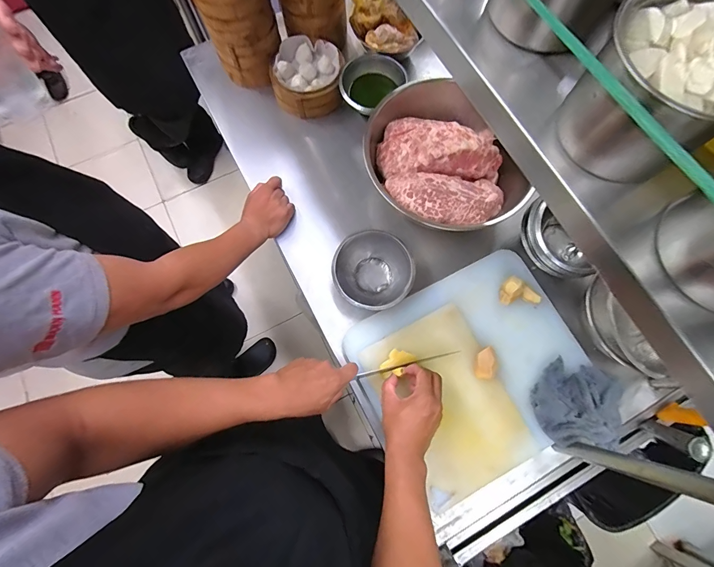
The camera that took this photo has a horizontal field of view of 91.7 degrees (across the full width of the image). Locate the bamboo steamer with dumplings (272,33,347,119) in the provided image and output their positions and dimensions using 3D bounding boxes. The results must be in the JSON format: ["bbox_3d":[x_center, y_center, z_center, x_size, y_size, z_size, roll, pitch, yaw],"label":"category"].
[{"bbox_3d":[-0.110,-0.472,0.799,0.151,0.082,0.170,3,75,1],"label":"bamboo steamer with dumplings"}]

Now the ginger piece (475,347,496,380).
[{"bbox_3d":[0.226,0.140,0.612,0.031,0.009,0.053,8,75,2],"label":"ginger piece"}]

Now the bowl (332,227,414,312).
[{"bbox_3d":[0.030,-0.022,0.673,0.143,0.071,0.152,0,75,0],"label":"bowl"}]

